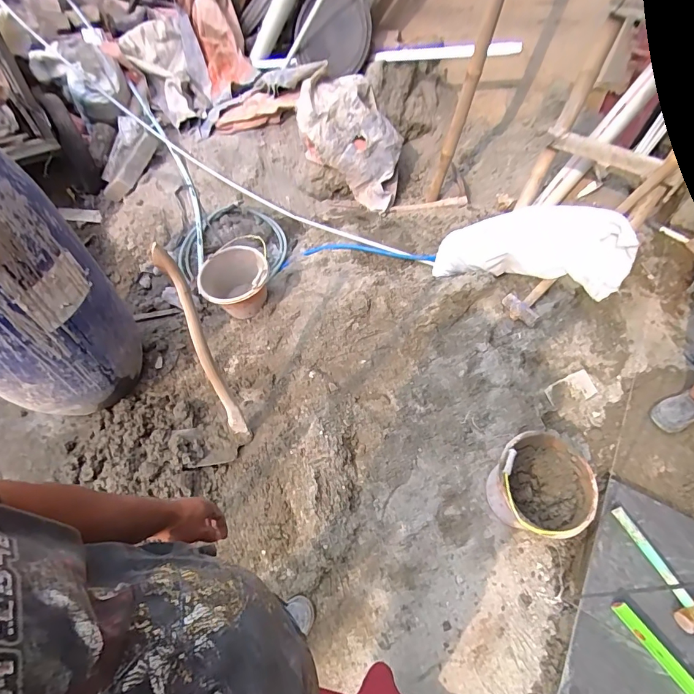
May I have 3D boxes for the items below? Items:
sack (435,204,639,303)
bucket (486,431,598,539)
[{"bbox_3d":[0.707,-0.382,1.651,0.726,0.279,0.267,8,52,30],"label":"sack"},{"bbox_3d":[0.558,0.414,1.214,0.293,0.219,0.260,-23,59,-18],"label":"bucket"}]

